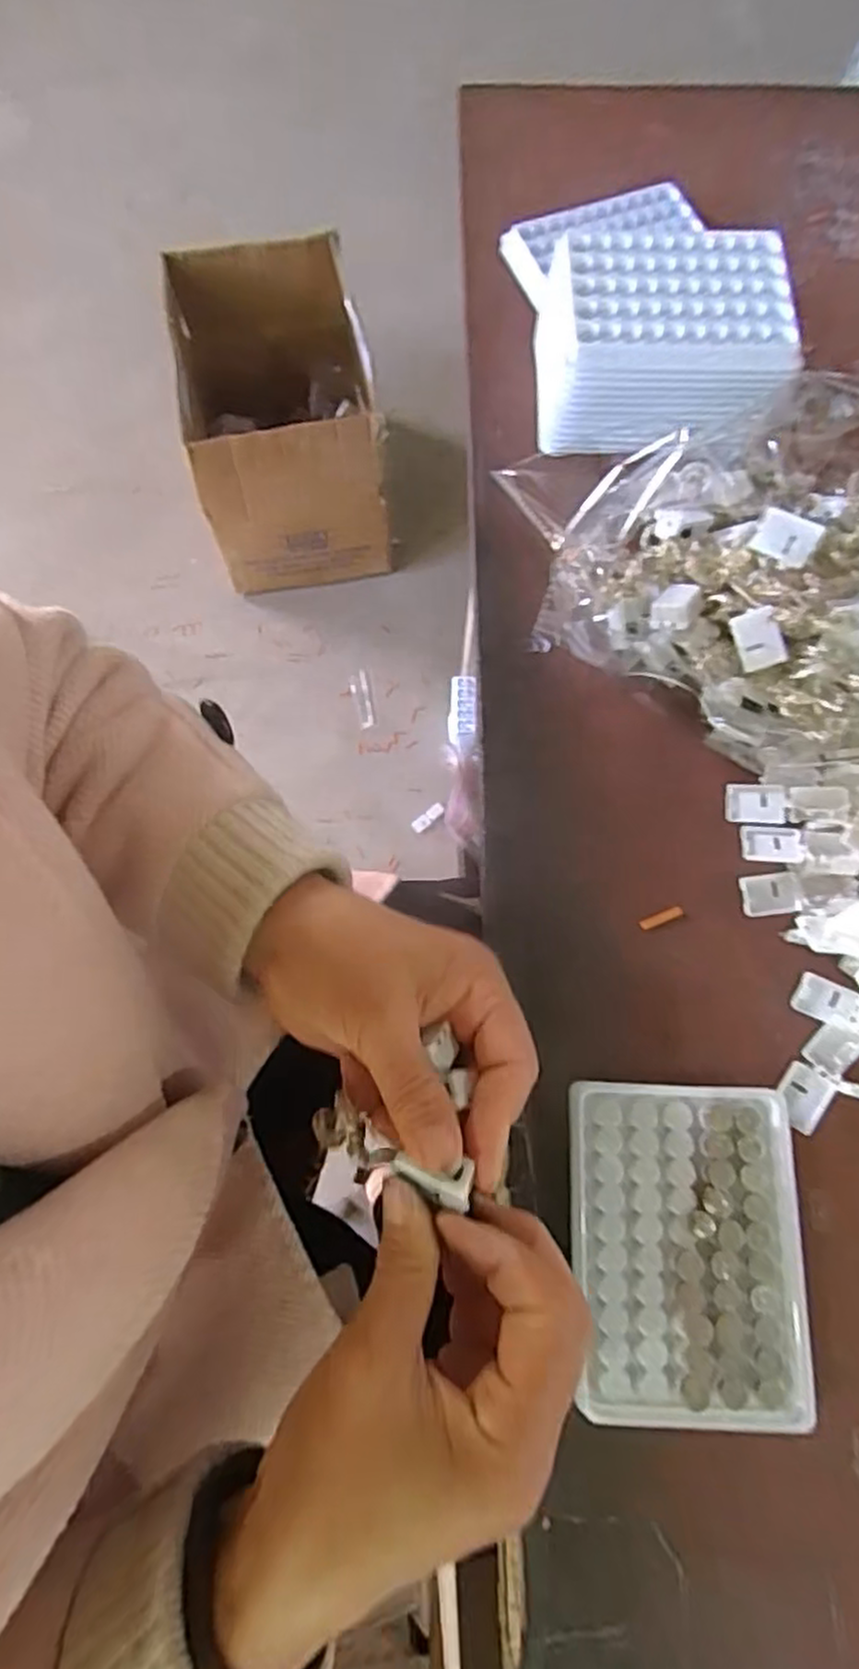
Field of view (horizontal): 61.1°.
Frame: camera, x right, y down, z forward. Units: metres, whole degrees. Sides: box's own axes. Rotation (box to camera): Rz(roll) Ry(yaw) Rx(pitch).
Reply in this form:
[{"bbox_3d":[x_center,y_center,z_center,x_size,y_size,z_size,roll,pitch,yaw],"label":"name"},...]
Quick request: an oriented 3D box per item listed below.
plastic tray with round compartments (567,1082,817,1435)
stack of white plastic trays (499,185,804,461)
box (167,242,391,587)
[{"bbox_3d":[0.112,0.179,0.321,0.098,0.022,0.128,1,73,0],"label":"plastic tray with round compartments"},{"bbox_3d":[0.124,-0.325,0.441,0.139,0.079,0.224,-5,73,-2],"label":"stack of white plastic trays"},{"bbox_3d":[-0.235,-0.665,1.159,0.276,0.279,0.421,-10,74,-3],"label":"box"}]

